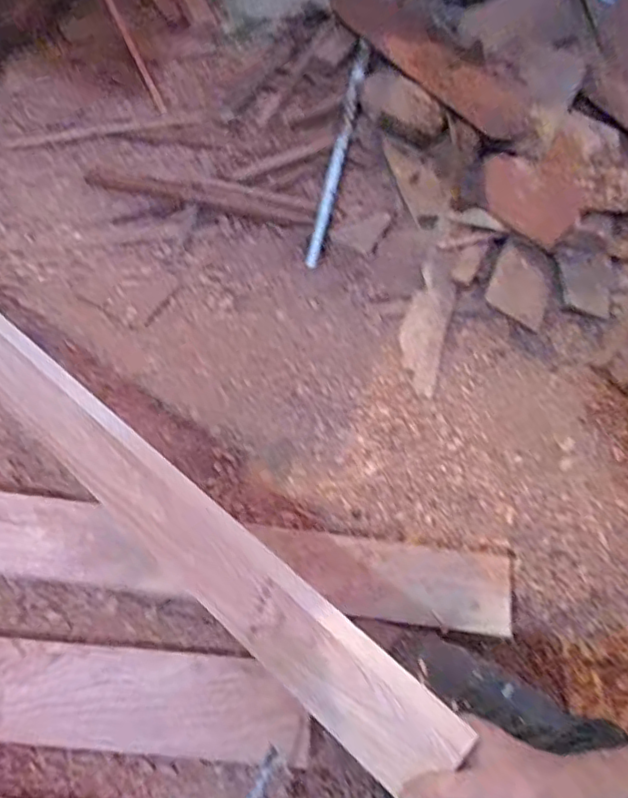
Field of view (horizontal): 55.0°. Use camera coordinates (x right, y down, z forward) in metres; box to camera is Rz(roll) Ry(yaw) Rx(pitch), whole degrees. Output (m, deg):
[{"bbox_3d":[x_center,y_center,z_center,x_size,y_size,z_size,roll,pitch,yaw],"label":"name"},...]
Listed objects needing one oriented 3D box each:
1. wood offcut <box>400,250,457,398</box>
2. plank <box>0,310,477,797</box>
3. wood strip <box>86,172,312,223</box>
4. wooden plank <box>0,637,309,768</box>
[{"bbox_3d":[0.180,-0.117,0.958,0.069,0.027,0.226,11,80,2],"label":"wood offcut"},{"bbox_3d":[-0.210,0.095,0.701,0.849,0.110,0.023,35,23,25],"label":"plank"},{"bbox_3d":[-0.200,-0.369,1.092,0.412,0.026,0.048,11,59,3],"label":"wood strip"},{"bbox_3d":[-0.397,0.329,0.689,0.769,0.032,0.108,6,71,-2],"label":"wooden plank"}]

